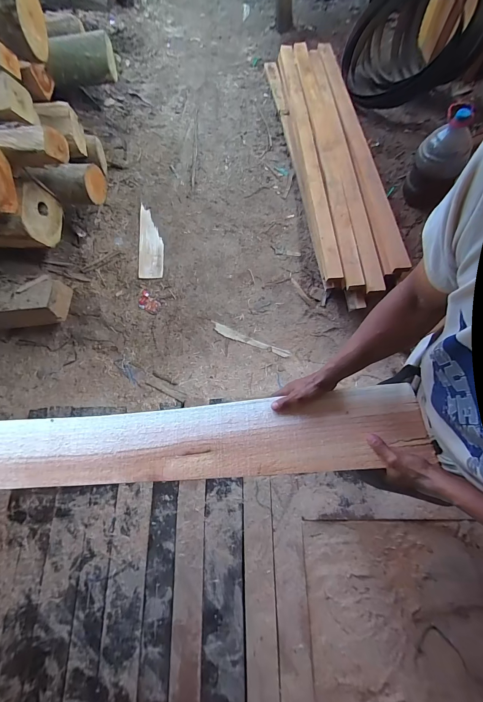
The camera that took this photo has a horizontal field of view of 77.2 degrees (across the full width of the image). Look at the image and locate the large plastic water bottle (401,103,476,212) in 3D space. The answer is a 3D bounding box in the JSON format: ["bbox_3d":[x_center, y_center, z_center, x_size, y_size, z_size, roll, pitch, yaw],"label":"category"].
[{"bbox_3d":[0.956,-0.919,1.484,0.210,0.435,0.172,26,75,10],"label":"large plastic water bottle"}]

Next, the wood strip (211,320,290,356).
[{"bbox_3d":[0.045,-0.056,1.633,0.447,0.021,0.053,23,75,9],"label":"wood strip"}]

